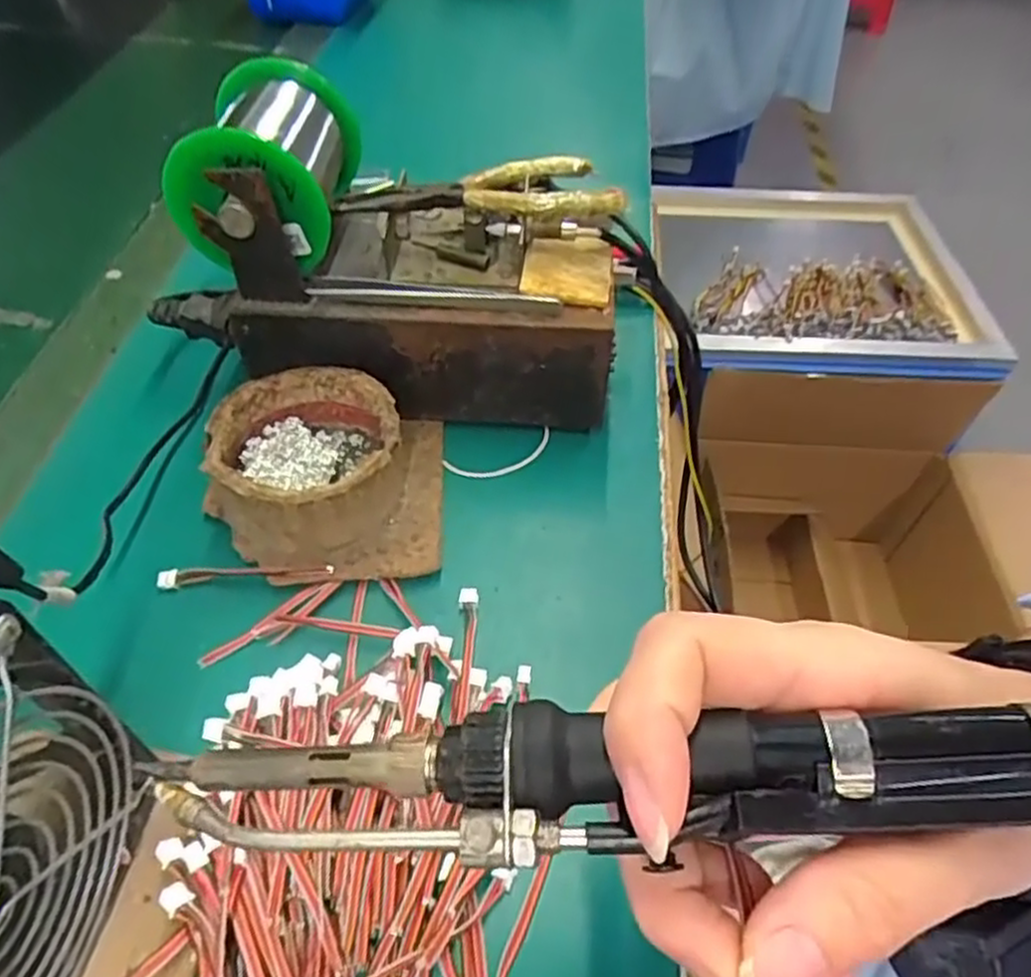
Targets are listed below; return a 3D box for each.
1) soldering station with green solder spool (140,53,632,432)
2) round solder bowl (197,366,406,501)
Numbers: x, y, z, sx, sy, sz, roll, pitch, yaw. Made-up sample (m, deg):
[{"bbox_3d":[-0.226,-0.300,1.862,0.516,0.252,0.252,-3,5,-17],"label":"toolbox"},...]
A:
[{"bbox_3d":[-0.060,-0.113,0.369,0.224,0.122,0.118,2,51,-4],"label":"soldering station with green solder spool"},{"bbox_3d":[-0.093,-0.016,0.341,0.082,0.038,0.079,2,50,-2],"label":"round solder bowl"}]

